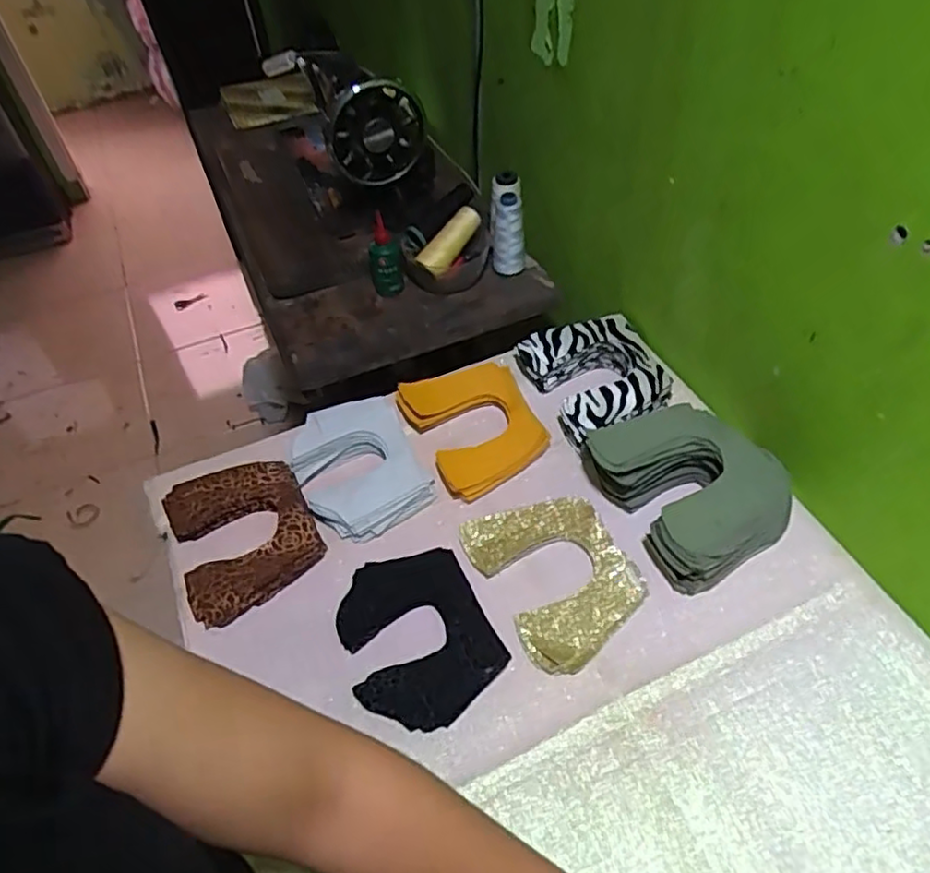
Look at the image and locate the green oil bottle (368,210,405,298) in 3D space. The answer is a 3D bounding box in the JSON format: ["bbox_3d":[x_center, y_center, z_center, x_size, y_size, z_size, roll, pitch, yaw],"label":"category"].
[{"bbox_3d":[-0.109,-0.245,0.889,0.040,0.124,0.030,-13,49,-6],"label":"green oil bottle"}]

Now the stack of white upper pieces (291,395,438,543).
[{"bbox_3d":[-0.114,0.031,0.708,0.124,0.046,0.153,-22,51,-14],"label":"stack of white upper pieces"}]

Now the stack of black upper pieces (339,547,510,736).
[{"bbox_3d":[-0.043,0.177,0.595,0.124,0.019,0.153,-23,51,-15],"label":"stack of black upper pieces"}]

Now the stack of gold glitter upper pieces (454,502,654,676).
[{"bbox_3d":[0.086,0.125,0.628,0.128,0.022,0.171,-25,52,-16],"label":"stack of gold glitter upper pieces"}]

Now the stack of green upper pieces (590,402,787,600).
[{"bbox_3d":[0.206,0.044,0.649,0.143,0.083,0.182,-30,53,-20],"label":"stack of green upper pieces"}]

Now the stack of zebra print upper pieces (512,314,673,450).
[{"bbox_3d":[0.152,-0.064,0.766,0.134,0.056,0.161,-19,50,-11],"label":"stack of zebra print upper pieces"}]

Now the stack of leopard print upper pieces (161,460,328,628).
[{"bbox_3d":[-0.222,0.098,0.672,0.130,0.031,0.163,-24,51,-15],"label":"stack of leopard print upper pieces"}]

